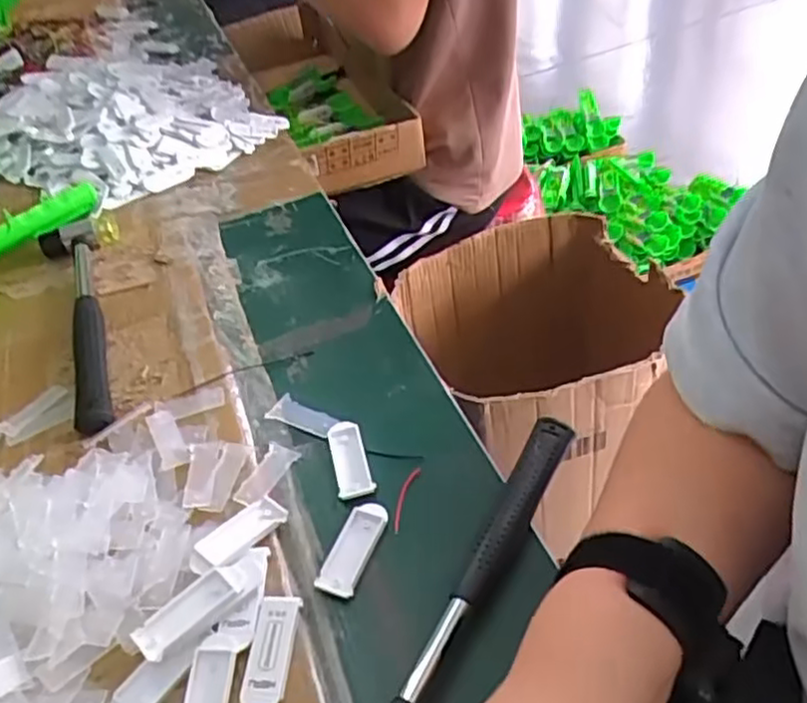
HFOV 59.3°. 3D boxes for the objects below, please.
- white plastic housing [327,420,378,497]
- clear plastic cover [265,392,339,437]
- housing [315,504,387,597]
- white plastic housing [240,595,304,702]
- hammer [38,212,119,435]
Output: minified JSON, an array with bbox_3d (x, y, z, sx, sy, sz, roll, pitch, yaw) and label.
[{"bbox_3d":[-0.034,0.066,0.439,0.021,0.005,0.057,-14,44,-7],"label":"white plastic housing"},{"bbox_3d":[-0.067,0.042,0.468,0.048,0.004,0.020,21,50,26],"label":"clear plastic cover"},{"bbox_3d":[-0.028,0.109,0.395,0.021,0.004,0.056,12,47,19],"label":"housing"},{"bbox_3d":[-0.066,0.150,0.353,0.021,0.007,0.058,1,44,9],"label":"white plastic housing"},{"bbox_3d":[-0.241,-0.030,0.541,0.059,0.024,0.240,-19,45,-12],"label":"hammer"}]

